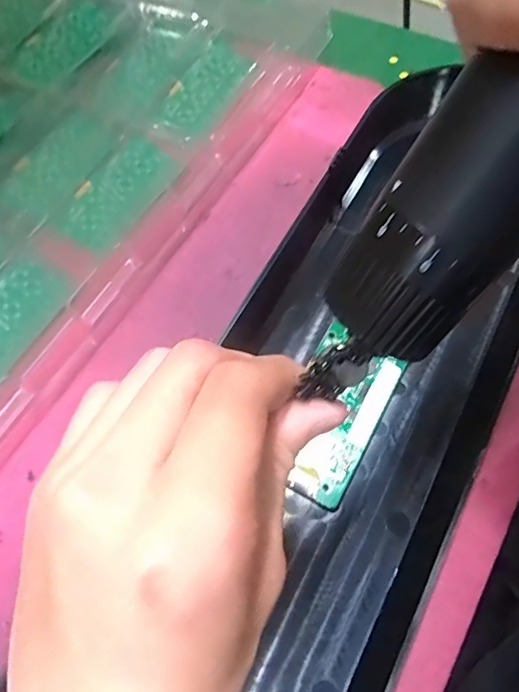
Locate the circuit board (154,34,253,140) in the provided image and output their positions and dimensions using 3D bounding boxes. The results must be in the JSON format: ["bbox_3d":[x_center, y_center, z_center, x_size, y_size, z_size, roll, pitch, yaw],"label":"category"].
[{"bbox_3d":[-0.042,-0.204,0.397,0.043,0.006,0.099,26,69,13],"label":"circuit board"}]

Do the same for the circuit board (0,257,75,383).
[{"bbox_3d":[-0.162,-0.014,0.314,0.053,0.005,0.087,29,70,14],"label":"circuit board"}]

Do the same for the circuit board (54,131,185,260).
[{"bbox_3d":[-0.096,-0.106,0.352,0.054,0.007,0.094,27,69,14],"label":"circuit board"}]

